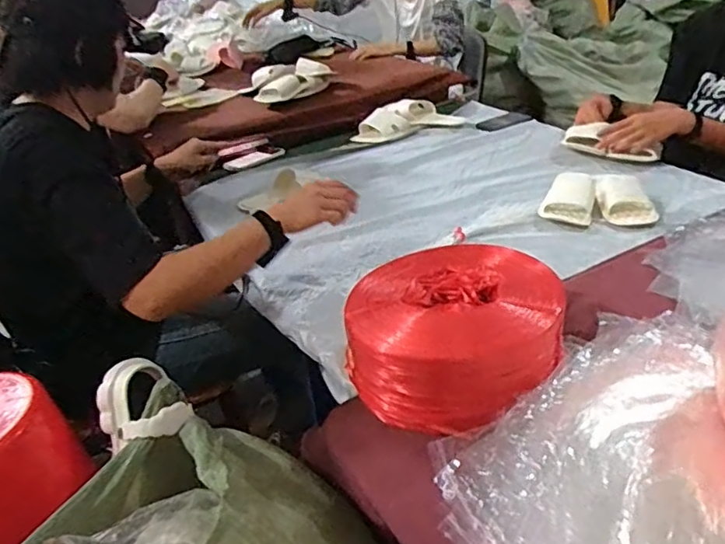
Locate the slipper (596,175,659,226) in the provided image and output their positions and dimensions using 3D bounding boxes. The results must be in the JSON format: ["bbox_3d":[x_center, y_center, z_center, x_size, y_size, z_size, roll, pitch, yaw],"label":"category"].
[{"bbox_3d":[0.526,-0.147,1.162,0.104,0.039,0.159,3,33,15],"label":"slipper"}]

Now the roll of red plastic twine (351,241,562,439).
[{"bbox_3d":[0.119,0.081,0.756,0.241,0.138,0.222,-5,32,3],"label":"roll of red plastic twine"}]

